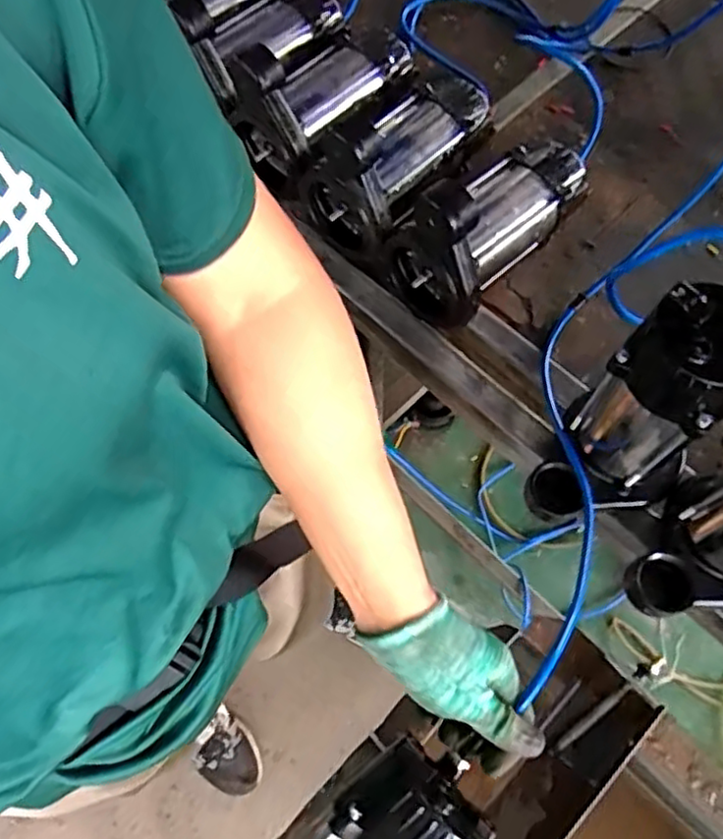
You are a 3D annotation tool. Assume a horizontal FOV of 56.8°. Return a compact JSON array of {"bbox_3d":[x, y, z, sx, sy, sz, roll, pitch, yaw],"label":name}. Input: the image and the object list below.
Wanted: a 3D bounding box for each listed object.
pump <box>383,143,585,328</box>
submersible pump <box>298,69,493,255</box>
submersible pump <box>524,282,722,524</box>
[{"bbox_3d":[0.132,-0.225,0.712,0.121,0.167,0.231,36,72,16],"label":"pump"},{"bbox_3d":[0.040,-0.314,0.739,0.126,0.140,0.235,30,70,14],"label":"submersible pump"},{"bbox_3d":[0.228,0.012,0.565,0.147,0.239,0.102,-39,71,-14],"label":"submersible pump"}]

